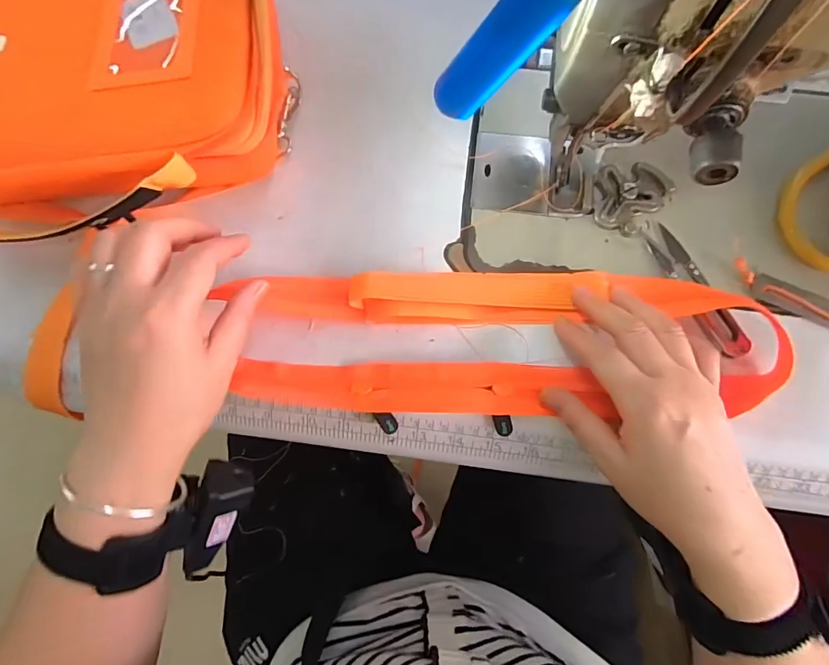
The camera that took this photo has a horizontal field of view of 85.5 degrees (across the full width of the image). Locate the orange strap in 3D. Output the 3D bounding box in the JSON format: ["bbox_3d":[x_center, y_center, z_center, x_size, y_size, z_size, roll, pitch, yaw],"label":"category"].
[{"bbox_3d":[-0.018,0.008,0.299,0.494,0.026,0.095,-2,76,3],"label":"orange strap"}]

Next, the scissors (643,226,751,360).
[{"bbox_3d":[0.191,-0.029,0.303,0.025,0.009,0.100,-22,77,-4],"label":"scissors"}]

